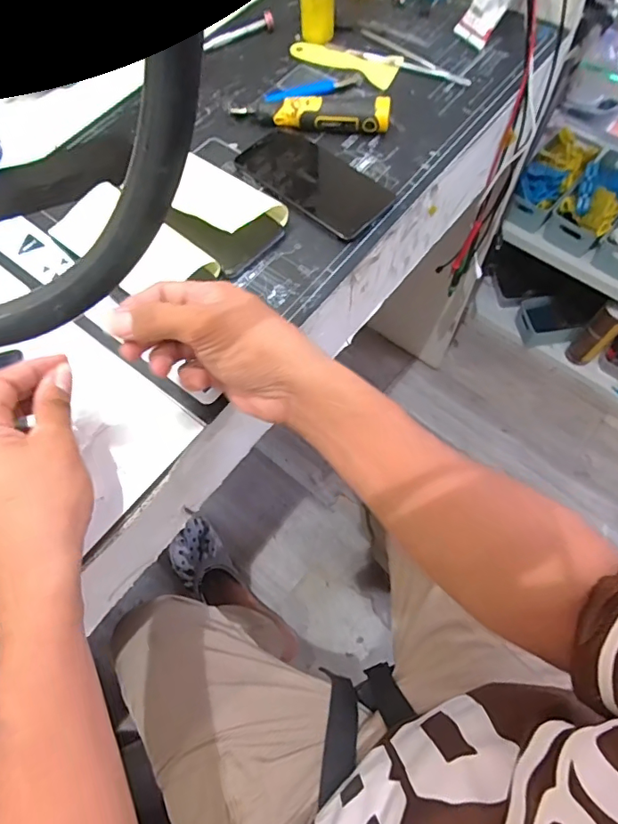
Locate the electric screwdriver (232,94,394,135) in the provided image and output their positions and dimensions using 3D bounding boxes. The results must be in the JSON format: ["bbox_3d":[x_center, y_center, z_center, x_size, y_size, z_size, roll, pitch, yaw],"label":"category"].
[{"bbox_3d":[0.001,-0.292,0.486,0.154,0.028,0.023,4,67,3],"label":"electric screwdriver"}]

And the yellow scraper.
[{"bbox_3d":[0.039,-0.384,0.537,0.121,0.008,0.044,27,70,12],"label":"yellow scraper"}]

